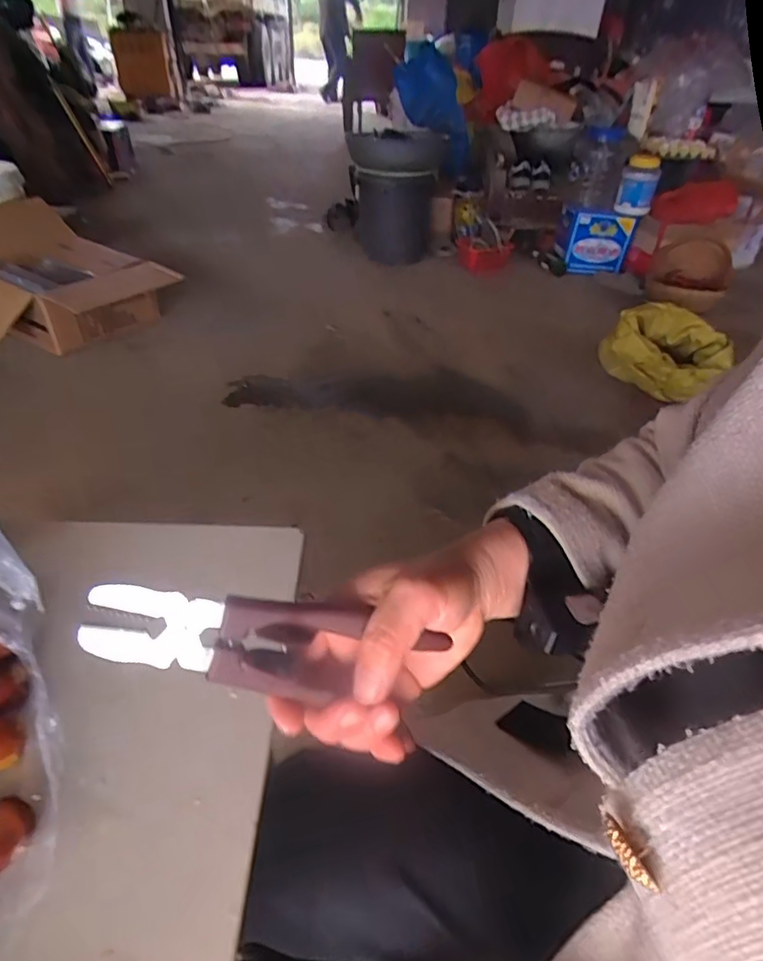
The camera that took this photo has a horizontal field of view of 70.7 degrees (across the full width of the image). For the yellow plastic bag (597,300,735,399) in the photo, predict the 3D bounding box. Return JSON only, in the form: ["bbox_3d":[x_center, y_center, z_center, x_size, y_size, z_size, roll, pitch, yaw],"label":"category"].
[{"bbox_3d":[0.871,-0.407,1.649,0.347,0.188,0.272,24,44,23],"label":"yellow plastic bag"}]

